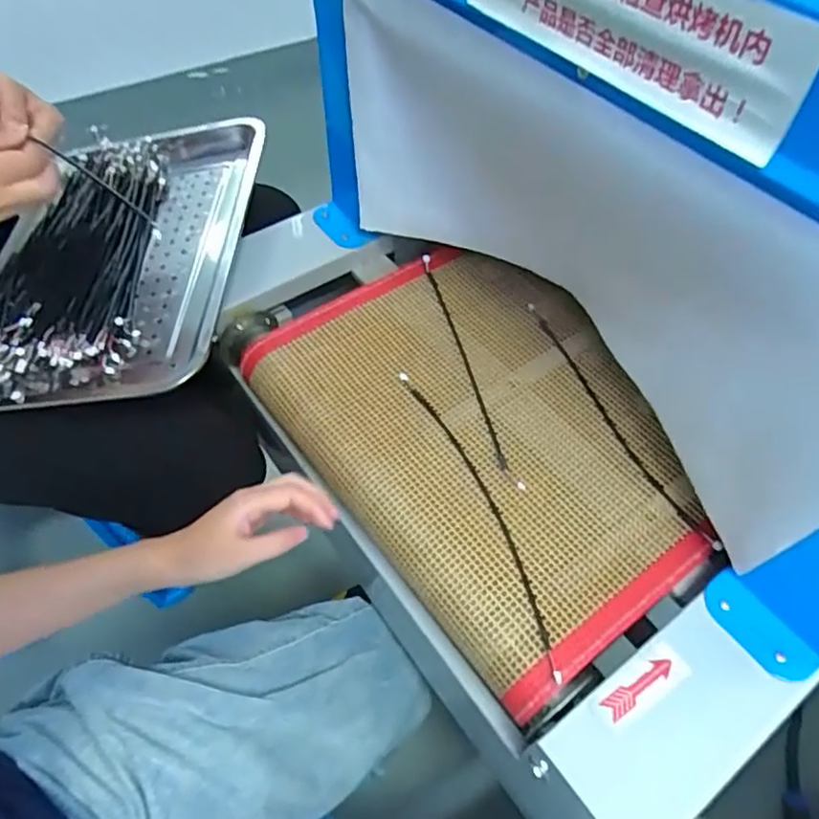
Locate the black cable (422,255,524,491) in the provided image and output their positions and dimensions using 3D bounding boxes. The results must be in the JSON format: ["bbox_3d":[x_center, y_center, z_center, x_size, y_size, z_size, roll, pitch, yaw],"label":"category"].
[{"bbox_3d":[0.052,-0.045,0.588,0.012,0.004,0.276,-15,58,-5],"label":"black cable"}]

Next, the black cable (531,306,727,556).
[{"bbox_3d":[0.177,0.006,0.558,0.015,0.017,0.275,-22,59,-9],"label":"black cable"}]

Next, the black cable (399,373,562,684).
[{"bbox_3d":[0.057,0.073,0.503,0.027,0.004,0.281,-11,54,-22],"label":"black cable"}]

